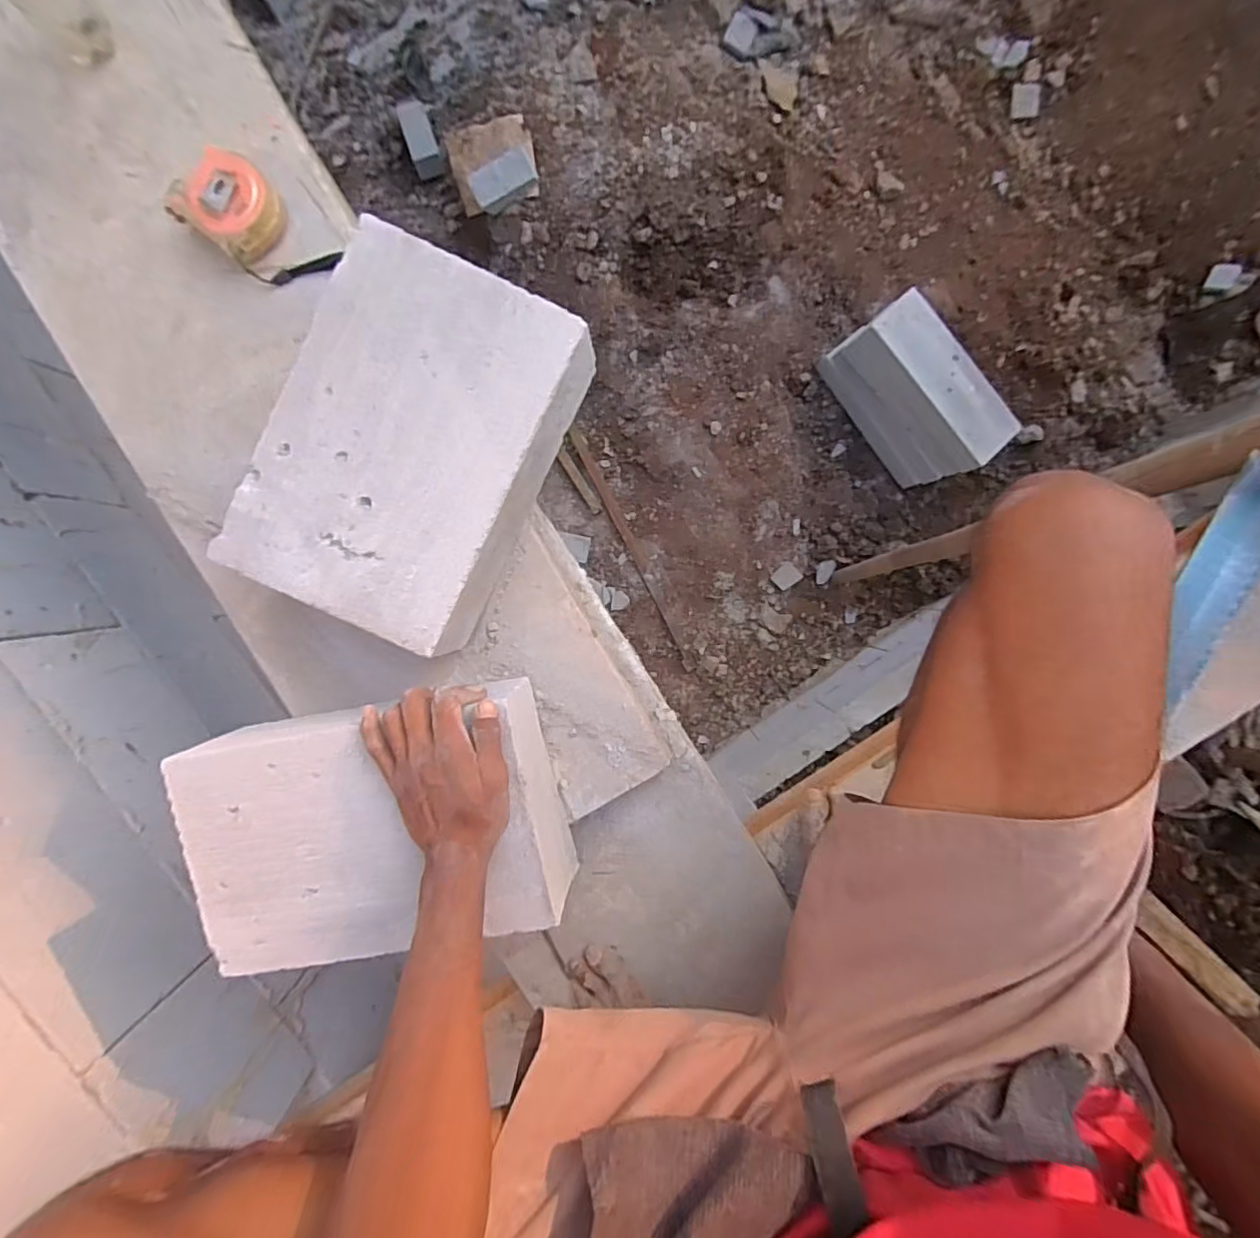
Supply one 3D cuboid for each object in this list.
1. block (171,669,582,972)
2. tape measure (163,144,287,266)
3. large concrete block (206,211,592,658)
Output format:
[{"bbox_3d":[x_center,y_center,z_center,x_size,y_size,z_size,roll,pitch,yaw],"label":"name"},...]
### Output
[{"bbox_3d":[-0.221,0.182,0.523,0.304,0.094,0.197,-10,94,1],"label":"block"},{"bbox_3d":[-0.373,-0.387,0.543,0.092,0.034,0.077,36,93,-3],"label":"tape measure"},{"bbox_3d":[-0.185,-0.146,0.504,0.204,0.083,0.292,25,94,-2],"label":"large concrete block"}]

